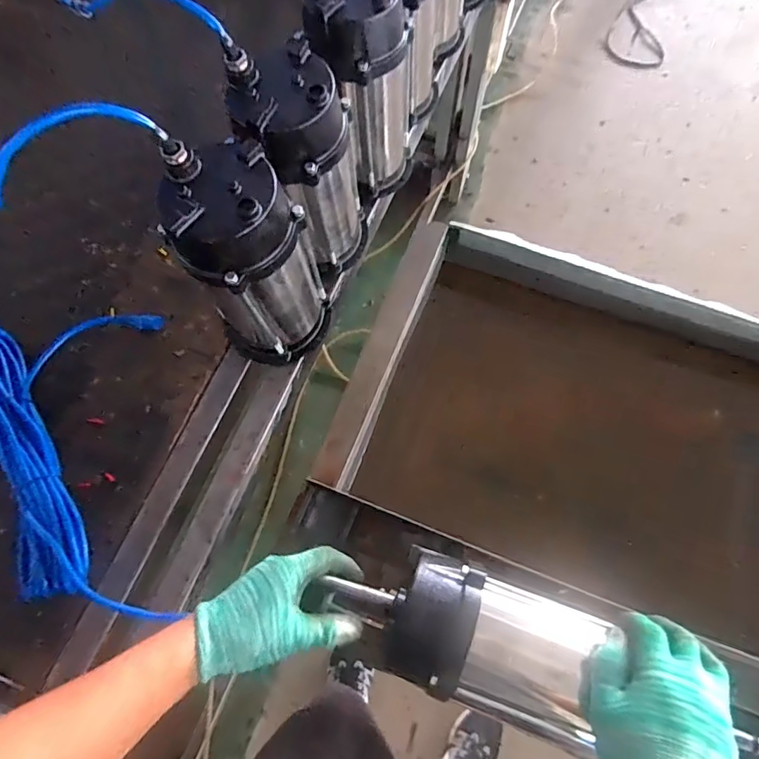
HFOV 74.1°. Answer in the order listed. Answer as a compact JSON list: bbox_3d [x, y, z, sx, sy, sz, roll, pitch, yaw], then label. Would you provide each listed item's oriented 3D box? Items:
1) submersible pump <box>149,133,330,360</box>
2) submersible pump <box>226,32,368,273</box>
[{"bbox_3d":[-0.138,-0.124,0.566,0.123,0.256,0.112,-42,74,-14],"label":"submersible pump"},{"bbox_3d":[-0.083,-0.239,0.600,0.120,0.253,0.107,-11,69,-4],"label":"submersible pump"}]

